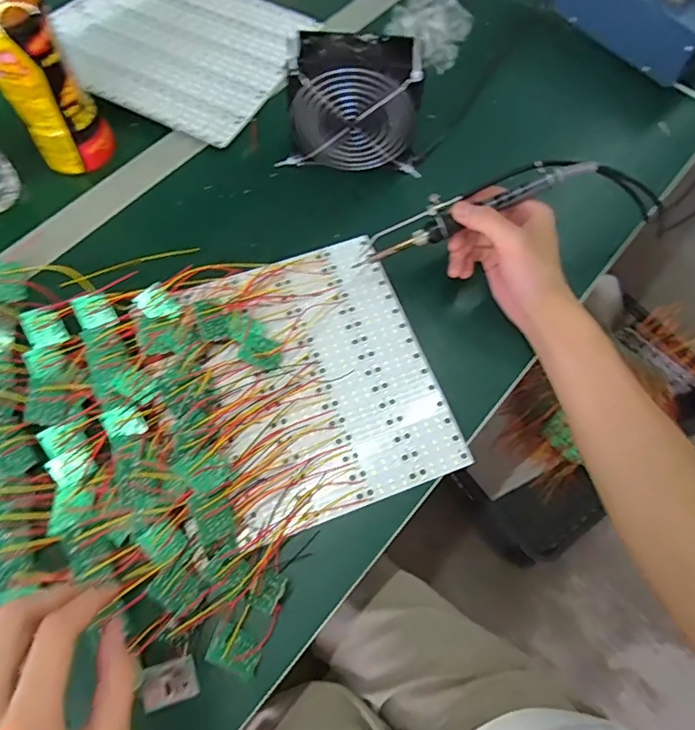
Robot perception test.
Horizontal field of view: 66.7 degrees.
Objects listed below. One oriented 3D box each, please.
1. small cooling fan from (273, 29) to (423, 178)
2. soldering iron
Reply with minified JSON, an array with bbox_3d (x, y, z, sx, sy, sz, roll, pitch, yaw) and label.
[{"bbox_3d":[0.007,-0.240,0.495,0.121,0.120,0.048,7,66,1],"label":"small cooling fan"},{"bbox_3d":[0.106,-0.140,0.457,0.203,0.026,0.039,-23,66,8],"label":"soldering iron"}]

